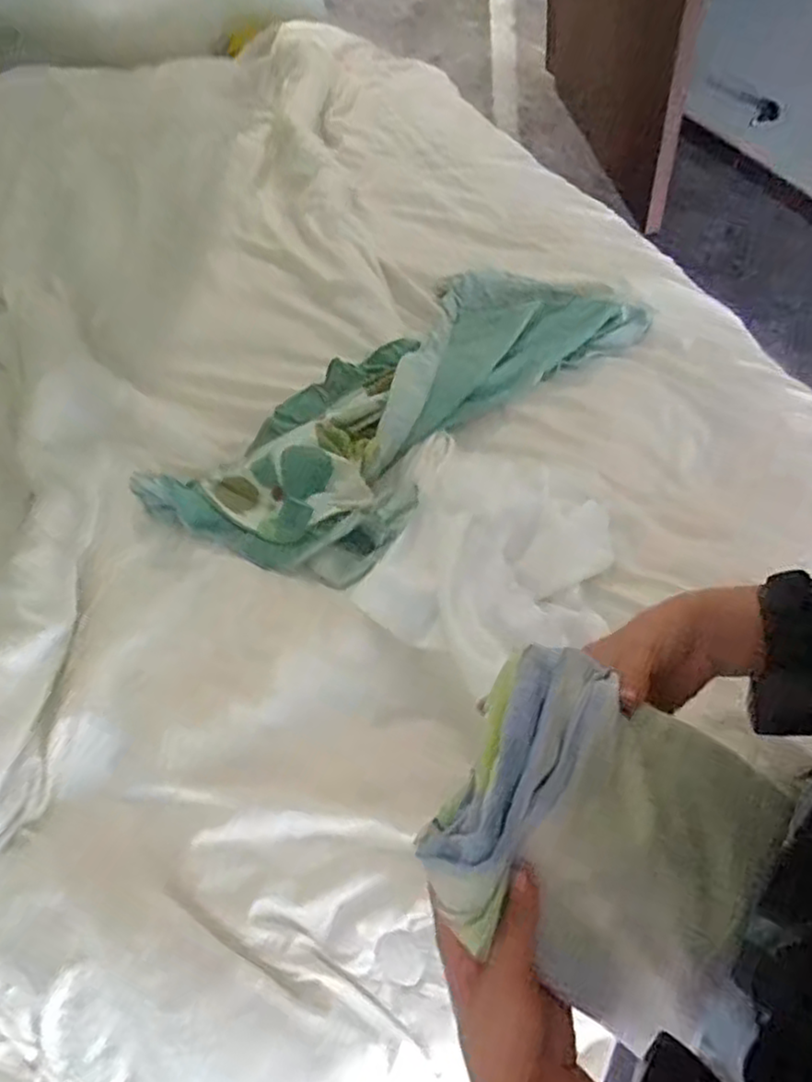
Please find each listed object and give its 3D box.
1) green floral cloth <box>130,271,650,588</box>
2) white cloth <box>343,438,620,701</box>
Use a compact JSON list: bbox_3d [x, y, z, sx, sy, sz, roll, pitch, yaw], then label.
[{"bbox_3d":[0.000,-0.180,0.999,0.680,0.098,0.313,-42,63,-14],"label":"green floral cloth"},{"bbox_3d":[0.109,0.009,0.854,0.270,0.043,0.334,15,61,11],"label":"white cloth"}]

